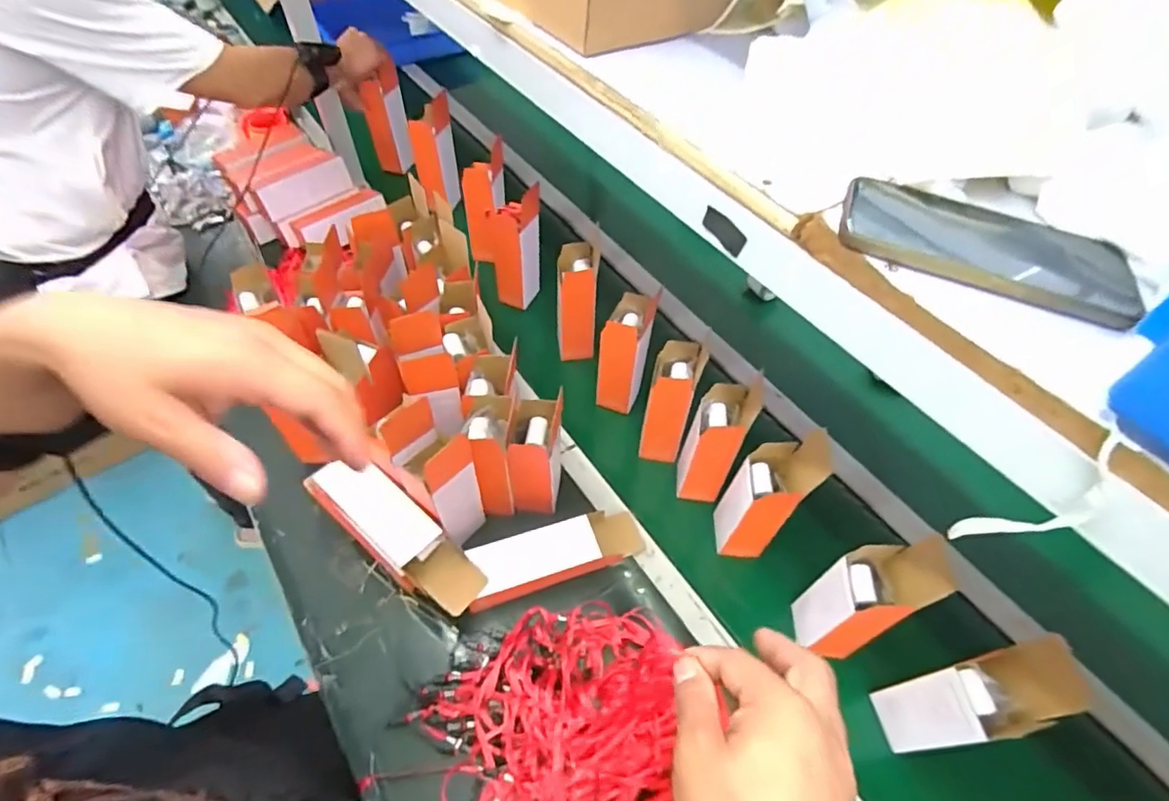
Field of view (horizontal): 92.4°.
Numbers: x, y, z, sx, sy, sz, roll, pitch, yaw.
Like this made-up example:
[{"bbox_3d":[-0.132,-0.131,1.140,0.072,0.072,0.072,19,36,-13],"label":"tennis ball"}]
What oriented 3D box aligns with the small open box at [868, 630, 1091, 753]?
[{"bbox_3d":[0.400,0.311,0.580,0.099,0.204,0.076,-10,55,-10],"label":"small open box"}]

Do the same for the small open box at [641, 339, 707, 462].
[{"bbox_3d":[0.123,0.006,0.813,0.064,0.186,0.079,16,55,9],"label":"small open box"}]

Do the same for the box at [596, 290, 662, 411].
[{"bbox_3d":[0.064,-0.069,0.863,0.072,0.184,0.085,15,55,8],"label":"box"}]

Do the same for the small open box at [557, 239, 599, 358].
[{"bbox_3d":[-0.016,-0.157,0.941,0.067,0.198,0.072,-1,54,-4],"label":"small open box"}]

